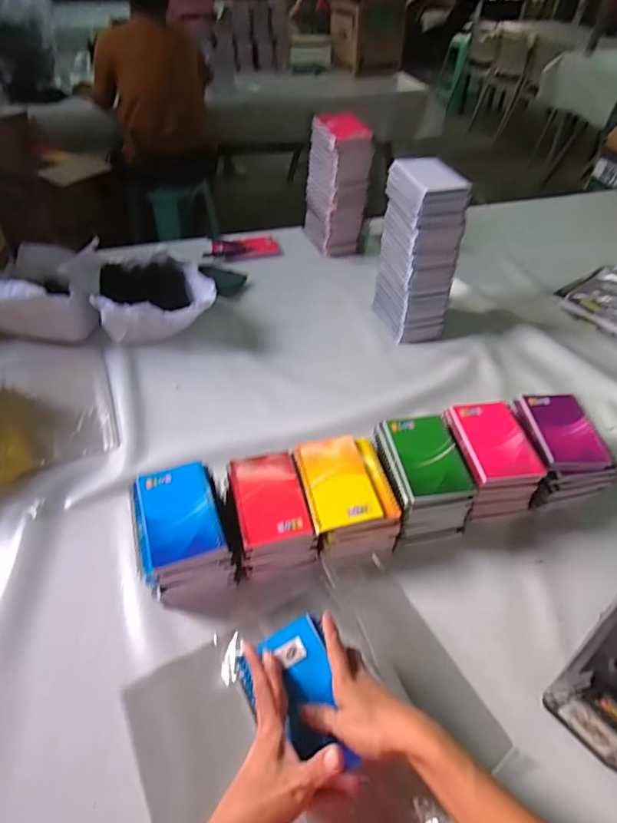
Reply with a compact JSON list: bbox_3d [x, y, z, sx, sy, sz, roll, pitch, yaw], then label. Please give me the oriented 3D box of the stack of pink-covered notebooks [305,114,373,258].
[{"bbox_3d":[0.060,-0.483,1.055,0.093,0.270,0.124,-14,49,-15],"label":"stack of pink-covered notebooks"}]

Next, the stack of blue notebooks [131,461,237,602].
[{"bbox_3d":[-0.155,0.148,0.596,0.104,0.080,0.144,-15,50,-16],"label":"stack of blue notebooks"}]

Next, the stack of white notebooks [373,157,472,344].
[{"bbox_3d":[0.196,-0.277,0.867,0.100,0.281,0.144,-15,50,-16],"label":"stack of white notebooks"}]

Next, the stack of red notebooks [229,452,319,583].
[{"bbox_3d":[-0.052,0.132,0.630,0.094,0.072,0.139,-9,48,-11],"label":"stack of red notebooks"}]

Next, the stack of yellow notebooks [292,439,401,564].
[{"bbox_3d":[0.048,0.116,0.643,0.108,0.077,0.155,-9,48,-11],"label":"stack of yellow notebooks"}]

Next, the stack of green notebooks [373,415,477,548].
[{"bbox_3d":[0.150,0.091,0.660,0.103,0.095,0.145,-7,48,-9],"label":"stack of green notebooks"}]

